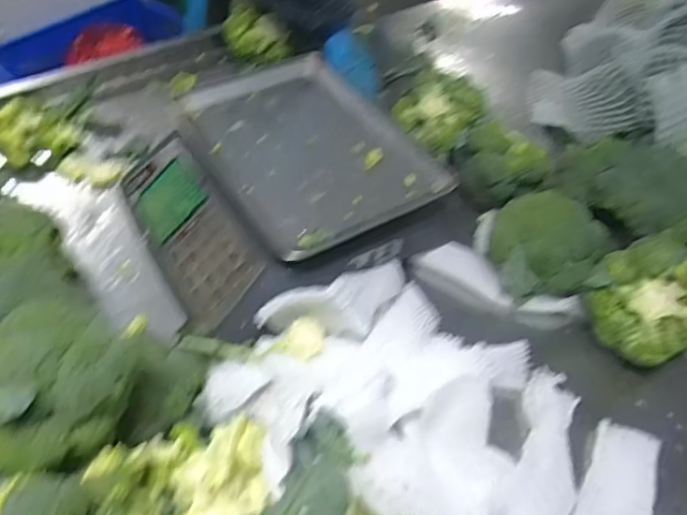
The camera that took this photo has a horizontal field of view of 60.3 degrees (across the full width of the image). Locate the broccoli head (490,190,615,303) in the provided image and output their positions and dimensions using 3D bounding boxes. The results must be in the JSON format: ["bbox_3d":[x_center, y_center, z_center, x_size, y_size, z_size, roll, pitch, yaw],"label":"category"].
[{"bbox_3d":[0.250,-0.017,0.713,0.139,0.089,0.105,9,51,4],"label":"broccoli head"}]

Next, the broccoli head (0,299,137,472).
[{"bbox_3d":[-0.224,0.095,0.460,0.109,0.091,0.100,2,51,-2],"label":"broccoli head"}]

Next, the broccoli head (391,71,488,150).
[{"bbox_3d":[0.132,-0.206,0.841,0.123,0.066,0.101,23,53,15],"label":"broccoli head"}]

